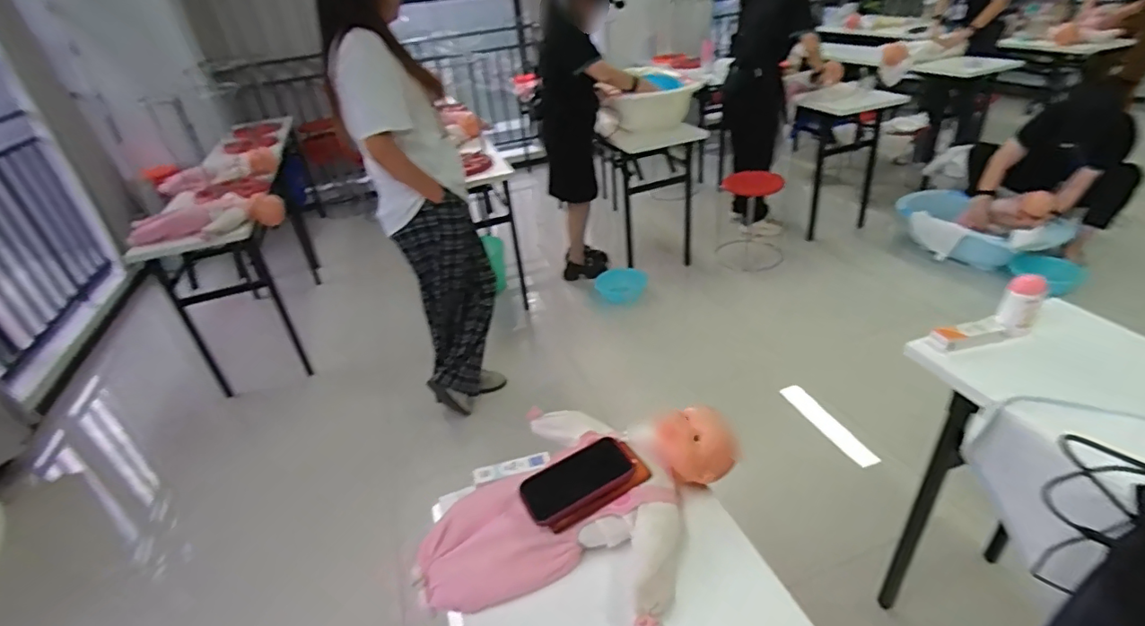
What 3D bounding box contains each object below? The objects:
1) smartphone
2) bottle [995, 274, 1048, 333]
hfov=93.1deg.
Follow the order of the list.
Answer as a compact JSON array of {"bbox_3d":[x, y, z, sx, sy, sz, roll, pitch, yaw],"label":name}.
[{"bbox_3d":[0.015,0.239,0.773,0.166,0.016,0.096,-27,50,-16],"label":"smartphone"},{"bbox_3d":[0.890,-0.022,1.072,0.061,0.100,0.058,-32,40,-33],"label":"bottle"}]

